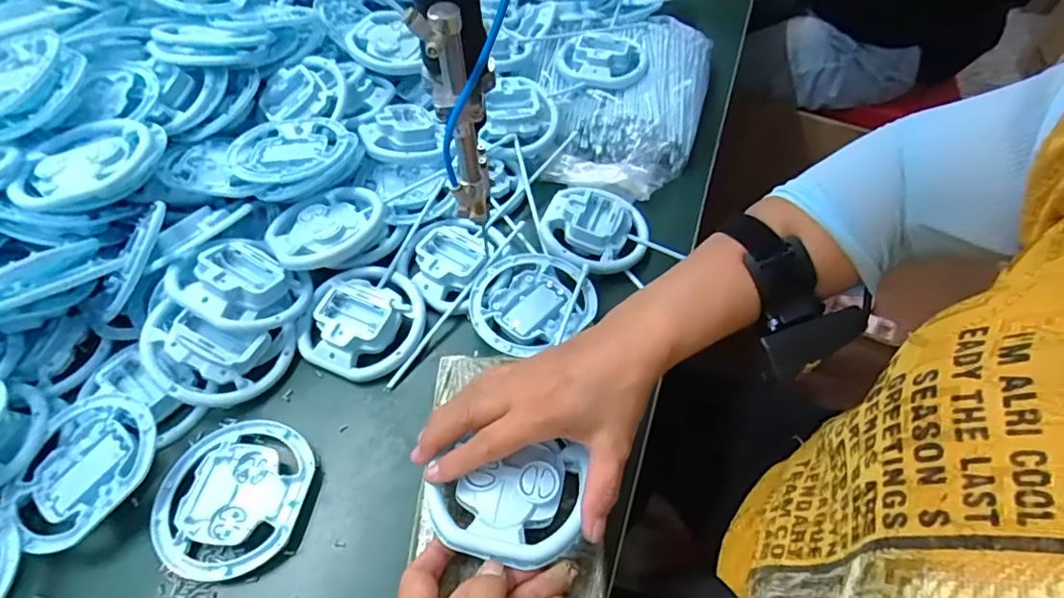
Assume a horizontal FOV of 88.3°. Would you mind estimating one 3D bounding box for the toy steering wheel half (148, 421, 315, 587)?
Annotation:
[{"bbox_3d":[-0.210,0.136,0.383,0.101,0.011,0.105,8,54,4],"label":"toy steering wheel half"}]

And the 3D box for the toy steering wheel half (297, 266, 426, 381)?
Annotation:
[{"bbox_3d":[-0.140,0.016,0.458,0.100,0.032,0.096,1,54,-1],"label":"toy steering wheel half"}]

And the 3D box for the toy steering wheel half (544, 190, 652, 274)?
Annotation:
[{"bbox_3d":[0.062,-0.075,0.514,0.097,0.018,0.108,14,55,9],"label":"toy steering wheel half"}]

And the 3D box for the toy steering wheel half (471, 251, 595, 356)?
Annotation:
[{"bbox_3d":[-0.003,0.001,0.475,0.105,0.018,0.092,-24,58,-18],"label":"toy steering wheel half"}]

